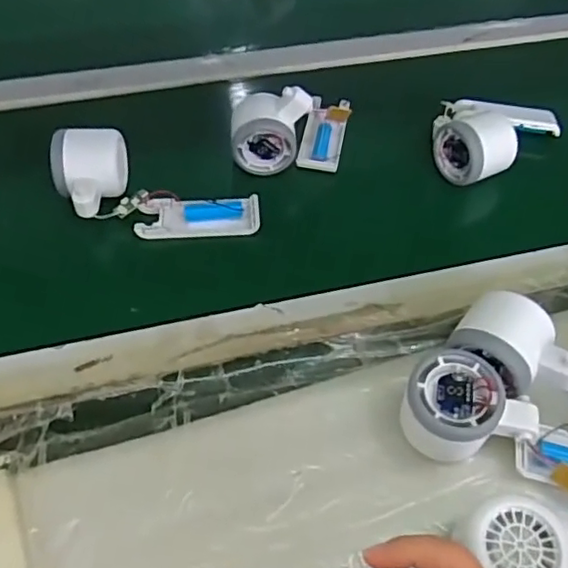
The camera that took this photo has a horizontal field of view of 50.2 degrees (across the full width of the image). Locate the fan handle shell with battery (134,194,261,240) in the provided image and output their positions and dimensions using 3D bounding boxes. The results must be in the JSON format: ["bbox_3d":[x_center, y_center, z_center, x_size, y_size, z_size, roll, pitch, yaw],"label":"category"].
[{"bbox_3d":[-0.074,-0.059,0.529,0.104,0.014,0.038,-5,52,-6],"label":"fan handle shell with battery"}]

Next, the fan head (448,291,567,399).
[{"bbox_3d":[0.158,0.049,0.416,0.058,0.052,0.082,-34,59,-24],"label":"fan head"}]

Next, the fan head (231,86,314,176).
[{"bbox_3d":[-0.012,-0.144,0.555,0.068,0.065,0.044,1,52,-1],"label":"fan head"}]

